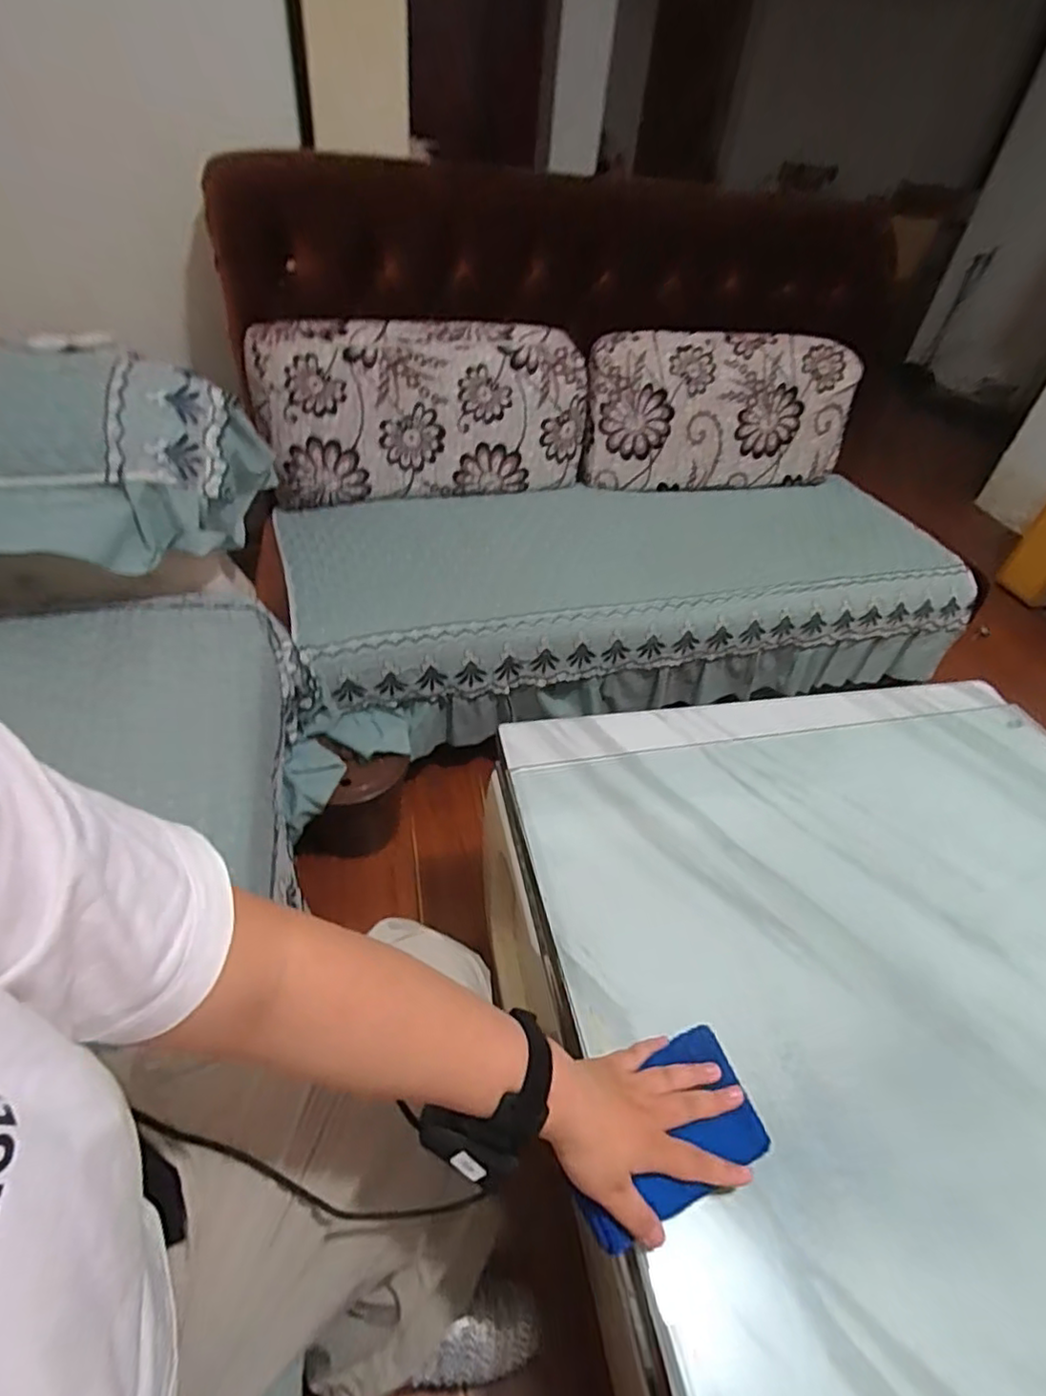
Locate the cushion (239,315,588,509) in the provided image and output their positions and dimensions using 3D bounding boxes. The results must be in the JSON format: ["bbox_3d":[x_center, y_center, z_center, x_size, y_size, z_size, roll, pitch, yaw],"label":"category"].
[{"bbox_3d":[-0.211,-0.625,1.408,0.709,0.322,0.157,-7,44,-16],"label":"cushion"}]

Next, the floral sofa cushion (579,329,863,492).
[{"bbox_3d":[0.488,-0.698,1.588,0.702,0.336,0.140,-7,44,-16],"label":"floral sofa cushion"}]

